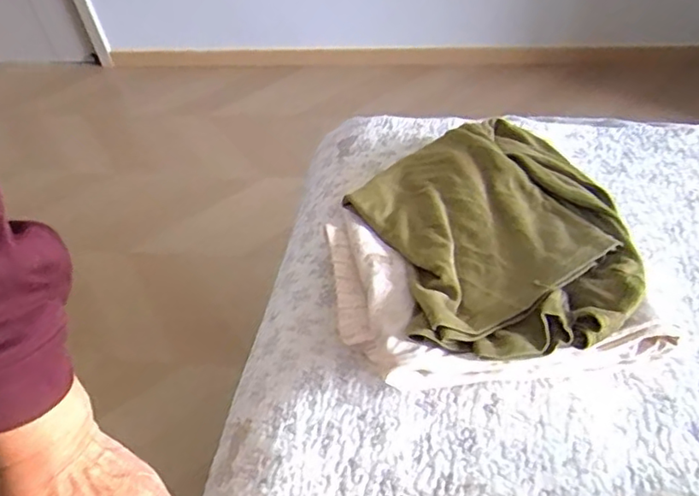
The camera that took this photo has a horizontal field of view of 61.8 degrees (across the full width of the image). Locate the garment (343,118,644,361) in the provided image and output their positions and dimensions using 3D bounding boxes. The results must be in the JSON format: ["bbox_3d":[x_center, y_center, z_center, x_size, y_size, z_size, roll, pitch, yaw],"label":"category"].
[{"bbox_3d":[0.123,-0.024,0.496,0.203,0.036,0.267,-16,46,-7],"label":"garment"}]

